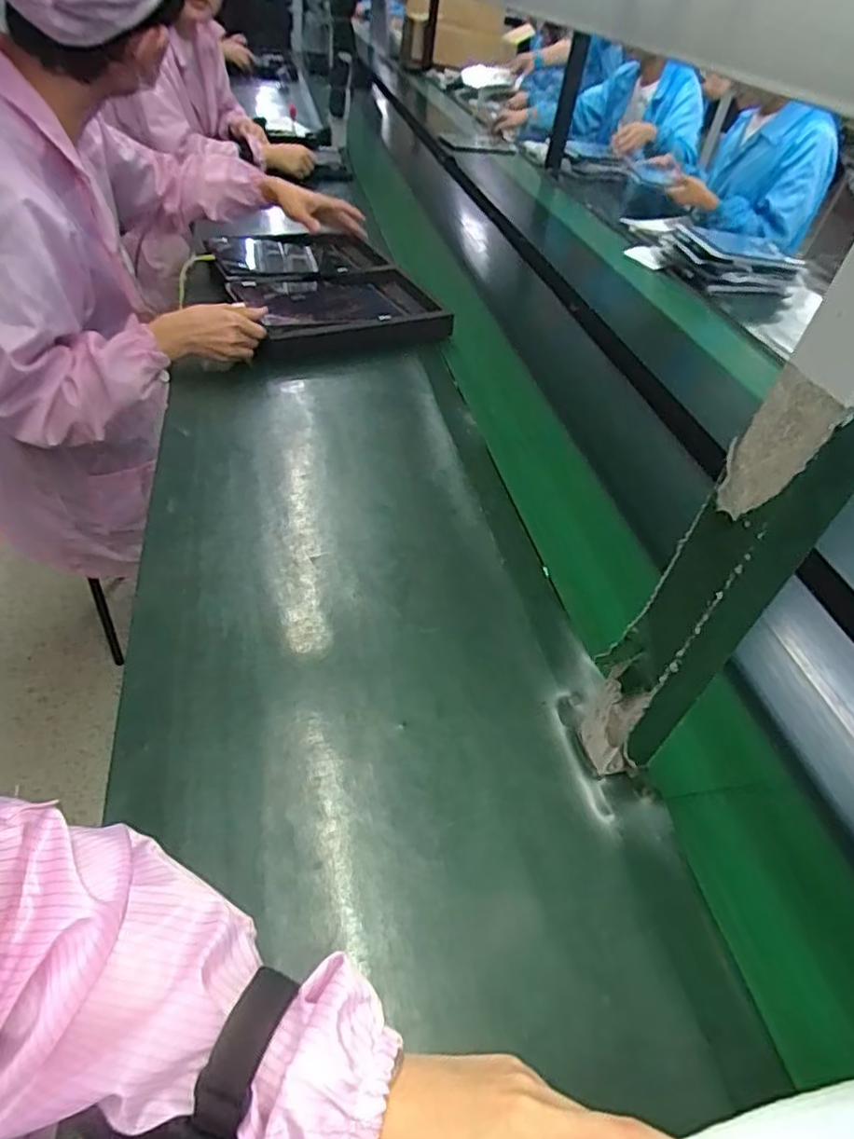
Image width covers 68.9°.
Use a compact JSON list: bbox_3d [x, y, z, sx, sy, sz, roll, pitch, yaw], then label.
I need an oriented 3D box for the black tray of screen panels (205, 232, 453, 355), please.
[{"bbox_3d":[-0.185,-0.508,1.092,0.311,0.041,0.471,-13,49,-21],"label":"black tray of screen panels"}]

